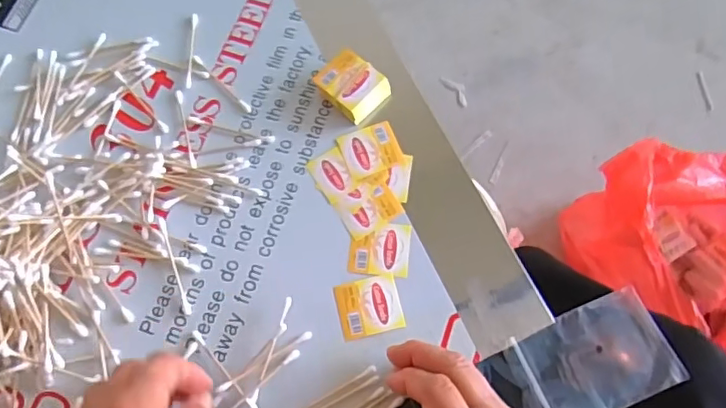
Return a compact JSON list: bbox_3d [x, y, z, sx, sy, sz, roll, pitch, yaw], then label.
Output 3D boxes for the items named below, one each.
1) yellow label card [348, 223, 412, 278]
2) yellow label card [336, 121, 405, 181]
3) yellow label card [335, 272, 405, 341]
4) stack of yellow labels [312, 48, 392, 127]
[{"bbox_3d":[0.012,0.032,0.407,0.043,0.004,0.038,5,70,4],"label":"yellow label card"},{"bbox_3d":[0.006,-0.043,0.433,0.042,0.004,0.040,-19,70,-4],"label":"yellow label card"},{"bbox_3d":[0.004,0.072,0.393,0.044,0.004,0.039,-13,70,-2],"label":"yellow label card"},{"bbox_3d":[-0.009,-0.091,0.443,0.049,0.021,0.044,42,77,15],"label":"stack of yellow labels"}]

